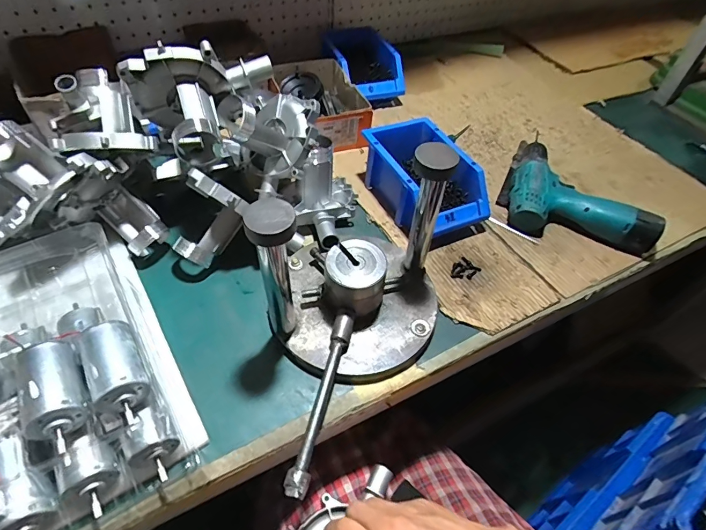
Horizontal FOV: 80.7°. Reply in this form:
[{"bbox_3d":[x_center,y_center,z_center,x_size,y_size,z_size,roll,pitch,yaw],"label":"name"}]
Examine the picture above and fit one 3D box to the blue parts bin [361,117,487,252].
[{"bbox_3d":[0.093,-0.112,0.562,0.107,0.086,0.171,-23,55,-23],"label":"blue parts bin"}]

